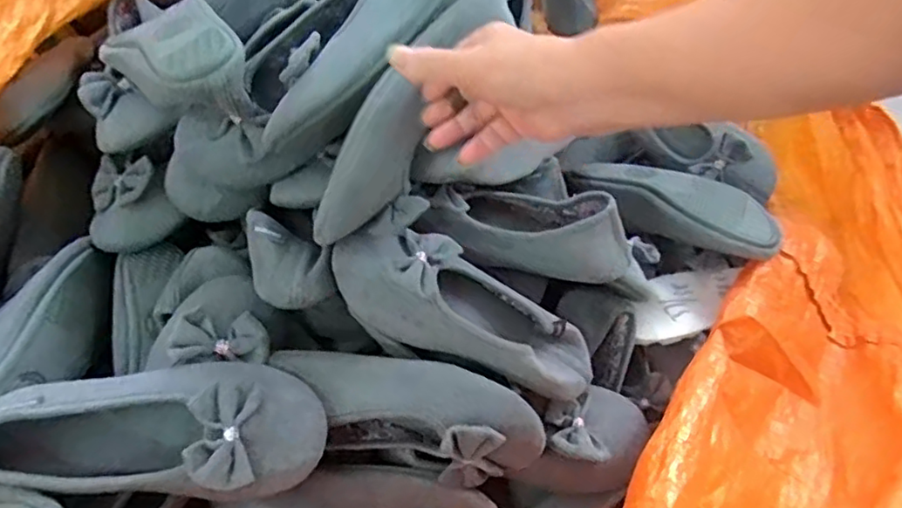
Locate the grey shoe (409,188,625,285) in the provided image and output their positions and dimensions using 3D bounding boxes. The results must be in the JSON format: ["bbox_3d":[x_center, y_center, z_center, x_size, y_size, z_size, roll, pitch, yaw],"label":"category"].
[{"bbox_3d":[0.070,-0.024,0.561,0.209,0.070,0.076,10,56,3],"label":"grey shoe"}]

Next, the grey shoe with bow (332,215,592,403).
[{"bbox_3d":[0.019,0.046,0.498,0.232,0.049,0.080,27,55,-16],"label":"grey shoe with bow"}]

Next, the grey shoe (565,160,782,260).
[{"bbox_3d":[0.254,-0.057,0.667,0.212,0.053,0.083,27,57,31],"label":"grey shoe"}]

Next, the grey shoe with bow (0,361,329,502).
[{"bbox_3d":[-0.212,0.125,0.433,0.234,0.063,0.098,-1,56,-4],"label":"grey shoe with bow"}]

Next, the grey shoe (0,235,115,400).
[{"bbox_3d":[-0.345,0.085,0.491,0.069,0.059,0.215,19,57,10],"label":"grey shoe"}]

